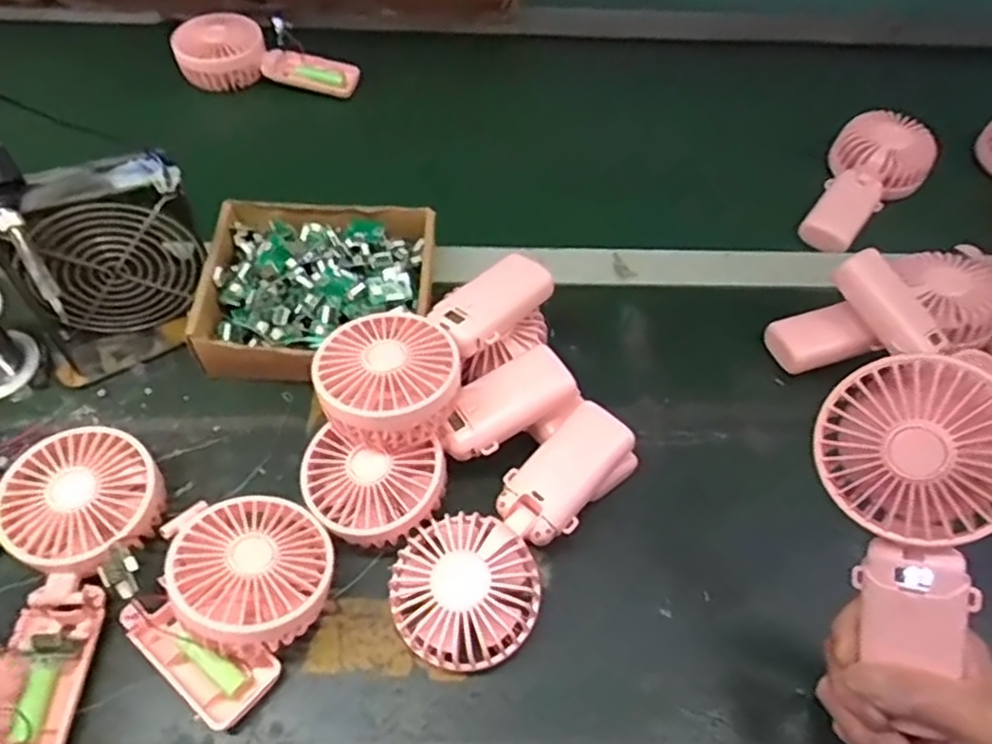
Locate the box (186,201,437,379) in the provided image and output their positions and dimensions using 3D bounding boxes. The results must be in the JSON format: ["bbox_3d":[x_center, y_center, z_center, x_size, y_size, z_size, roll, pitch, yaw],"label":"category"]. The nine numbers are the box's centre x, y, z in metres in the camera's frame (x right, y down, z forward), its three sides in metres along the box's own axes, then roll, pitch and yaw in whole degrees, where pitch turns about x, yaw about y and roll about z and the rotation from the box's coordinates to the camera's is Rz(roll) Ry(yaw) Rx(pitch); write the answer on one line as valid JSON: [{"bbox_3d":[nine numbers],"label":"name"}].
[{"bbox_3d":[-0.134,-0.058,0.546,0.168,0.058,0.154,4,54,0],"label":"box"}]

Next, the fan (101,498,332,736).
[{"bbox_3d":[-0.155,0.124,0.414,0.105,0.061,0.112,34,60,19],"label":"fan"}]

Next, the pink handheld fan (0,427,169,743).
[{"bbox_3d":[-0.255,0.126,0.420,0.088,0.053,0.189,0,68,-3],"label":"pink handheld fan"}]

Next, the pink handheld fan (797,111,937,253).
[{"bbox_3d":[0.343,-0.177,0.667,0.087,0.060,0.151,34,72,20],"label":"pink handheld fan"}]

